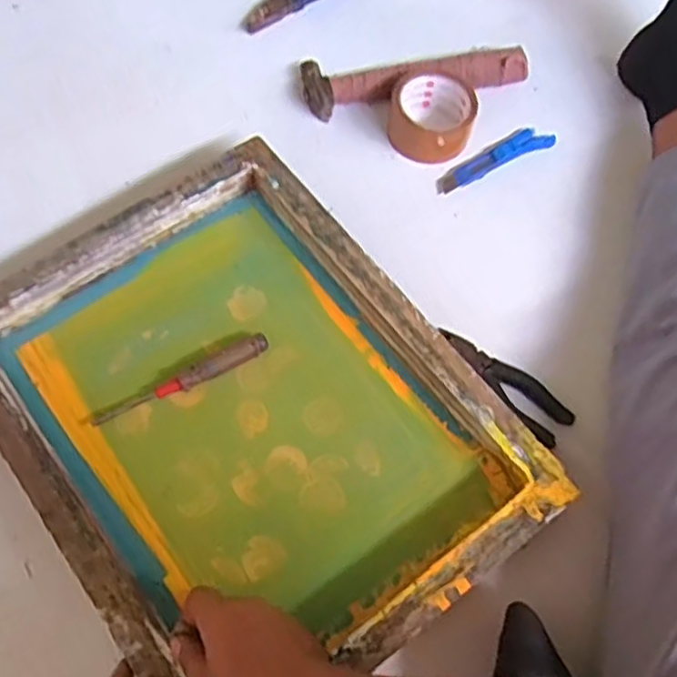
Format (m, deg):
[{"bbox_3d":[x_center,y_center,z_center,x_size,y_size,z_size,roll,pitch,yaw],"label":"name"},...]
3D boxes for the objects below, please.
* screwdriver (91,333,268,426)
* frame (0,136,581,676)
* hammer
[{"bbox_3d":[-0.143,0.041,0.631,0.168,0.019,0.017,-27,69,-13],"label":"screwdriver"},{"bbox_3d":[-0.081,0.065,0.599,0.349,0.051,0.444,-35,71,-16],"label":"frame"},{"bbox_3d":[0.090,-0.299,0.799,0.263,0.033,0.081,-4,66,-4],"label":"hammer"}]

